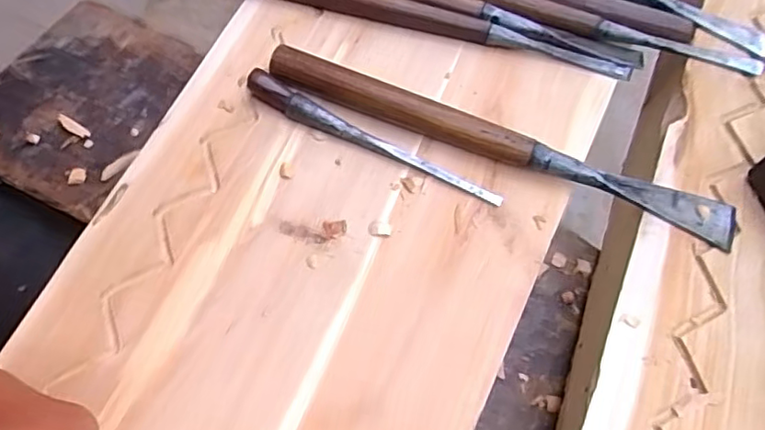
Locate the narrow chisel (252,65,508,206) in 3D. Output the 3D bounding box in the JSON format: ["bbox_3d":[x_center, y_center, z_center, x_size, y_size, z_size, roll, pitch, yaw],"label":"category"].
[{"bbox_3d":[-0.006,-0.039,0.306,0.144,0.017,0.011,26,64,10],"label":"narrow chisel"}]

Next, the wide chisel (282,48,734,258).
[{"bbox_3d":[0.059,-0.037,0.306,0.248,0.019,0.019,20,63,7],"label":"wide chisel"}]

